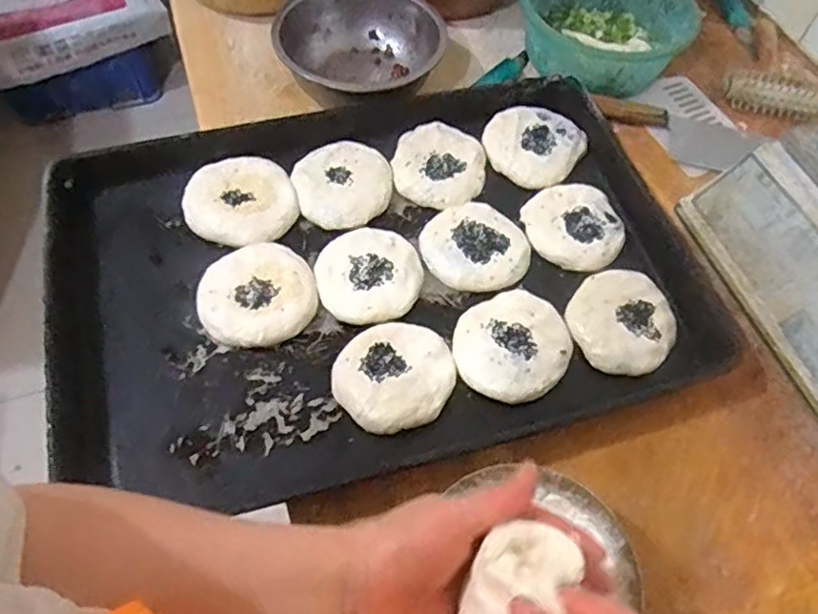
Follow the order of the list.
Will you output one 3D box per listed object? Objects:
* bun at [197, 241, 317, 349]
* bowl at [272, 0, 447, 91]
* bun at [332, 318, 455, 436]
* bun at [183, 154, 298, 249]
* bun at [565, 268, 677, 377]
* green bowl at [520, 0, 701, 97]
[{"bbox_3d":[-0.143,-0.012,0.613,0.105,0.020,0.102,1,59,-1],"label":"bun"},{"bbox_3d":[-0.061,-0.306,0.770,0.188,0.078,0.173,1,59,-1],"label":"bowl"},{"bbox_3d":[-0.012,0.059,0.568,0.097,0.022,0.103,1,59,-1],"label":"bun"},{"bbox_3d":[-0.175,-0.110,0.665,0.108,0.021,0.106,1,59,-1],"label":"bun"},{"bbox_3d":[0.203,0.012,0.615,0.097,0.020,0.111,30,63,15],"label":"bun"},{"bbox_3d":[0.242,-0.353,0.802,0.200,0.074,0.207,1,59,-1],"label":"green bowl"}]

